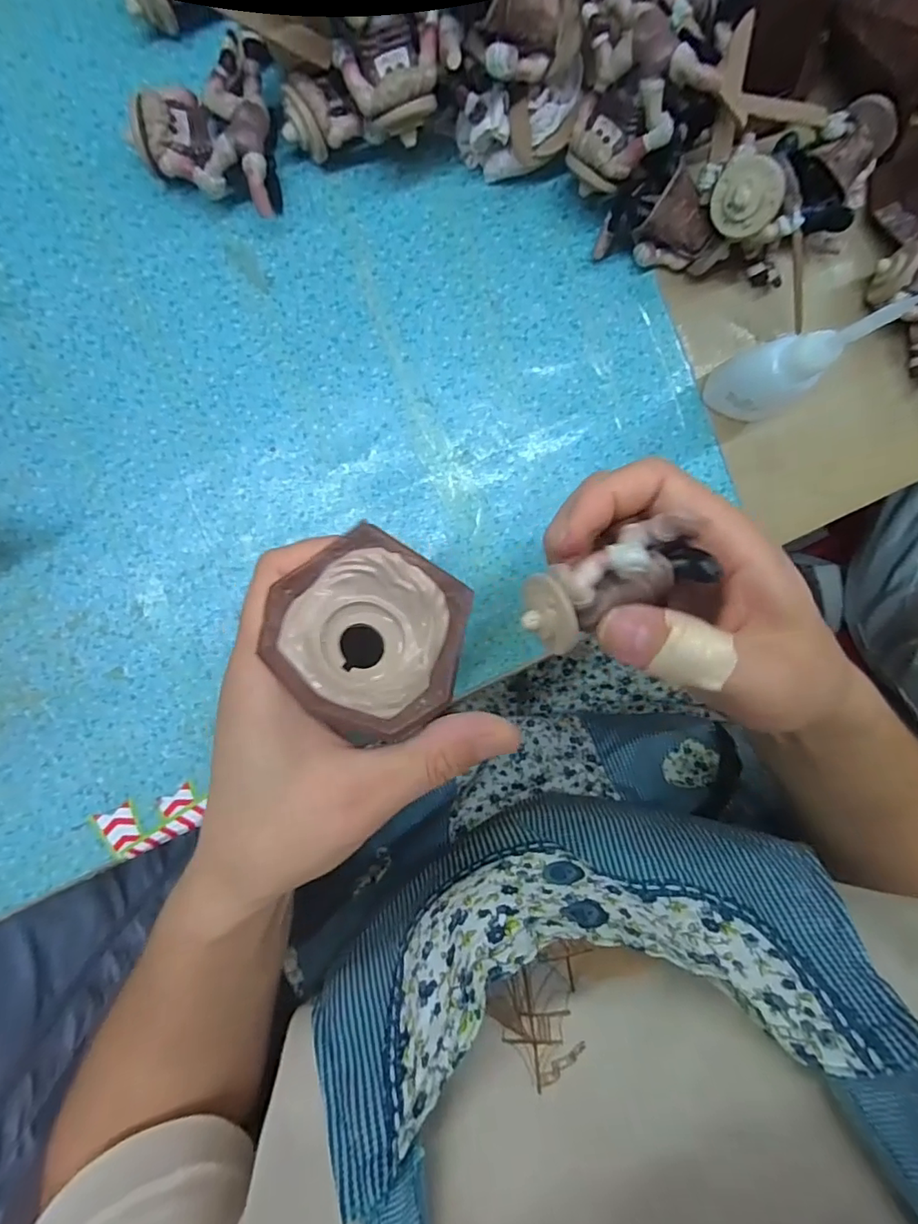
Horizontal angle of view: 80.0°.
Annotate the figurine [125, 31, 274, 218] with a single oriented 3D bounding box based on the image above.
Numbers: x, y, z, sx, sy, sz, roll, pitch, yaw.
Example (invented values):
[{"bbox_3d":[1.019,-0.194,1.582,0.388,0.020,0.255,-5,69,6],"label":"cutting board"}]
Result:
[{"bbox_3d":[-0.105,-0.201,0.232,0.052,0.030,0.060,1,93,-4],"label":"figurine"}]

